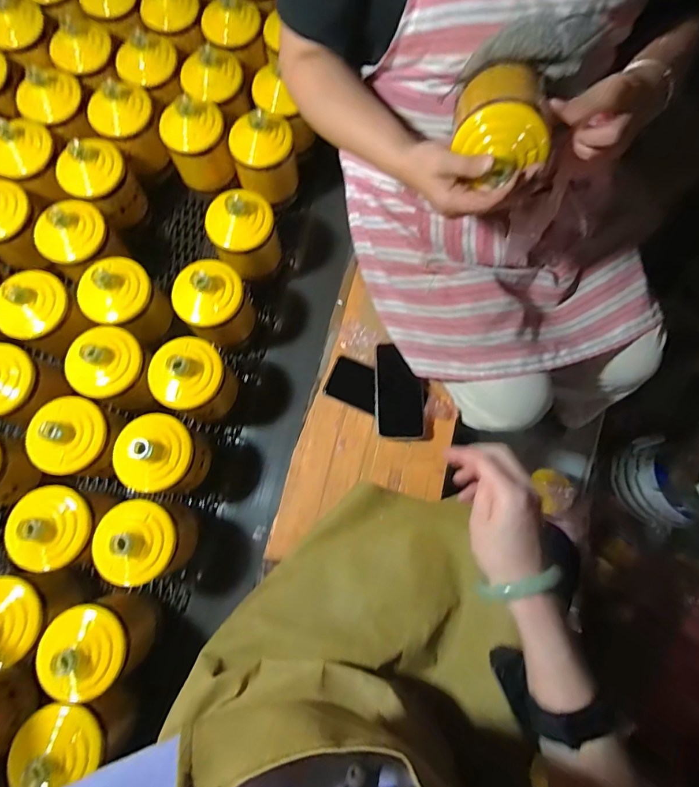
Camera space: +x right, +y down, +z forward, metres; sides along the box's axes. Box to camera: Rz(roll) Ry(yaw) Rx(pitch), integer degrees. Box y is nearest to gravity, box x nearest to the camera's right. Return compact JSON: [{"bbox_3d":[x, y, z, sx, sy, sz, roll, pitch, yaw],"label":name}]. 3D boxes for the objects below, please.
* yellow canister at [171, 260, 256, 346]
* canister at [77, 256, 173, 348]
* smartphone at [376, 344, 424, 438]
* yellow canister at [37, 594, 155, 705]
[{"bbox_3d":[-0.197,-0.129,0.646,0.095,0.112,0.098,41,78,8],"label":"yellow canister"},{"bbox_3d":[-0.331,-0.129,0.676,0.081,0.185,0.101,34,78,6],"label":"canister"},{"bbox_3d":[0.081,-0.005,0.699,0.075,0.014,0.146,2,83,-7],"label":"smartphone"},{"bbox_3d":[-0.311,0.312,0.551,0.090,0.147,0.095,0,77,-2],"label":"yellow canister"}]

